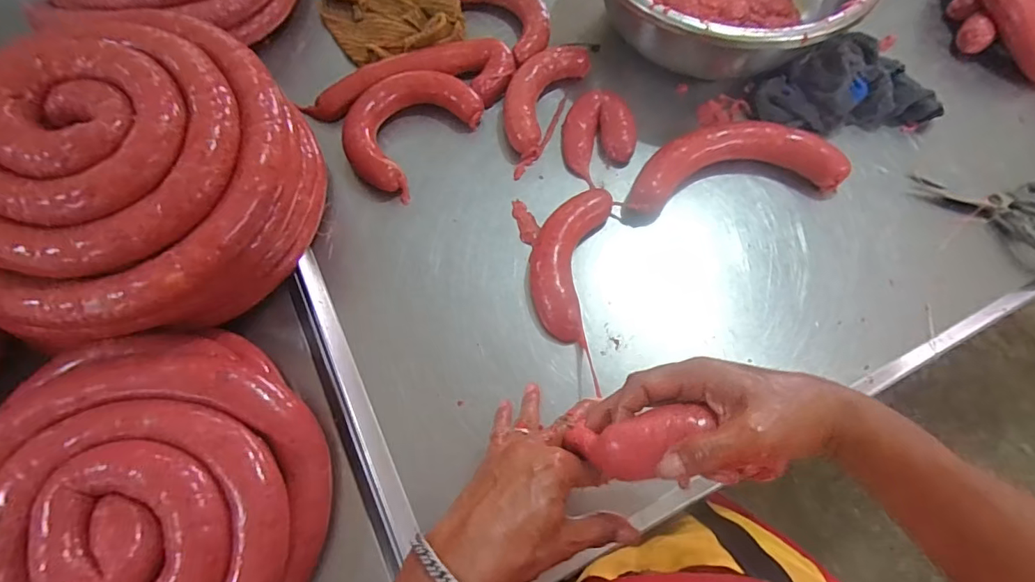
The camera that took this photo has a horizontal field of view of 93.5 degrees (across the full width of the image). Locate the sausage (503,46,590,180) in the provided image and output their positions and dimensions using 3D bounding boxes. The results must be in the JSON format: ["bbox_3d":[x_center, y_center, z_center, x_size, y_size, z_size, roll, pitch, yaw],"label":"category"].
[{"bbox_3d":[0.019,-0.235,0.605,0.074,0.031,0.189,26,70,9],"label":"sausage"}]

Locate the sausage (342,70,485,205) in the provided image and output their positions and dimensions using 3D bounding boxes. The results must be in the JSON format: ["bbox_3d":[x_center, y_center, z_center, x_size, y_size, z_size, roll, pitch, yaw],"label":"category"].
[{"bbox_3d":[-0.134,-0.200,0.585,0.121,0.039,0.168,34,71,11],"label":"sausage"}]

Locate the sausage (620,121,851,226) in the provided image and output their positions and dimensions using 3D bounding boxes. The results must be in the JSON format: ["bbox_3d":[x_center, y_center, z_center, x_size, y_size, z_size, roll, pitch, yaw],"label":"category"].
[{"bbox_3d":[0.243,-0.147,0.565,0.252,0.041,0.090,-9,69,-5],"label":"sausage"}]

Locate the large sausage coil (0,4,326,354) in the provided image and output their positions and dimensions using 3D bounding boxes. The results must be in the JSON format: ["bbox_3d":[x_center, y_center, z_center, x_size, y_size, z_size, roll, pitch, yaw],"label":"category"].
[{"bbox_3d":[-0.343,-0.093,0.466,0.274,0.173,0.259,1,68,-1],"label":"large sausage coil"}]

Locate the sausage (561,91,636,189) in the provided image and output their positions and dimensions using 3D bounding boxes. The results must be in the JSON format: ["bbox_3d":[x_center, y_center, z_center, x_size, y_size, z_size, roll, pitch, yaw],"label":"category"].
[{"bbox_3d":[0.099,-0.189,0.589,0.085,0.029,0.112,-5,68,-4],"label":"sausage"}]

